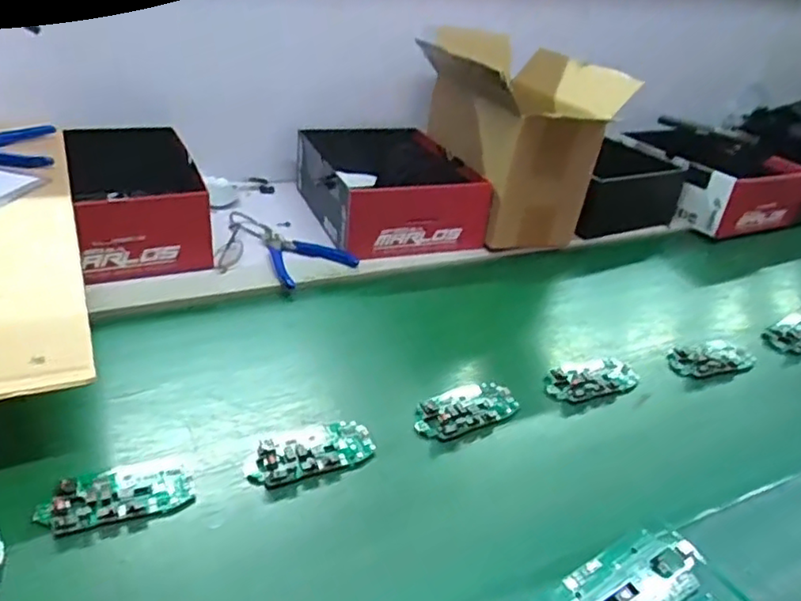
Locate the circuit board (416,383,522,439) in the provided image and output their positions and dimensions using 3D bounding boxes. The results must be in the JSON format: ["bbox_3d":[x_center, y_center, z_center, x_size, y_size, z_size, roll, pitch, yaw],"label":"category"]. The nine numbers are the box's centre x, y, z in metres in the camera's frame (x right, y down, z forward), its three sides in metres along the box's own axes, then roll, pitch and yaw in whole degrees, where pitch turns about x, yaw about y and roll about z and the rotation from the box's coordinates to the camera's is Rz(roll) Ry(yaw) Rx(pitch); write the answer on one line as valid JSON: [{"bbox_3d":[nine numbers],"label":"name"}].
[{"bbox_3d":[0.058,0.095,0.561,0.098,0.013,0.050,-18,35,-31],"label":"circuit board"}]

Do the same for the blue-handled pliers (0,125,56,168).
[{"bbox_3d":[-0.427,-0.160,0.663,0.112,0.020,0.091,-9,31,-18],"label":"blue-handled pliers"}]

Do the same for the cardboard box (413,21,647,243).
[{"bbox_3d":[0.154,-0.221,0.862,0.172,0.228,0.265,-12,32,-23],"label":"cardboard box"}]

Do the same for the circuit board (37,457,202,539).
[{"bbox_3d":[-0.198,0.132,0.442,0.097,0.020,0.050,-14,32,-25],"label":"circuit board"}]

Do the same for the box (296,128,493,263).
[{"bbox_3d":[-0.019,-0.156,0.826,0.182,0.087,0.230,-11,31,-21],"label":"box"}]

